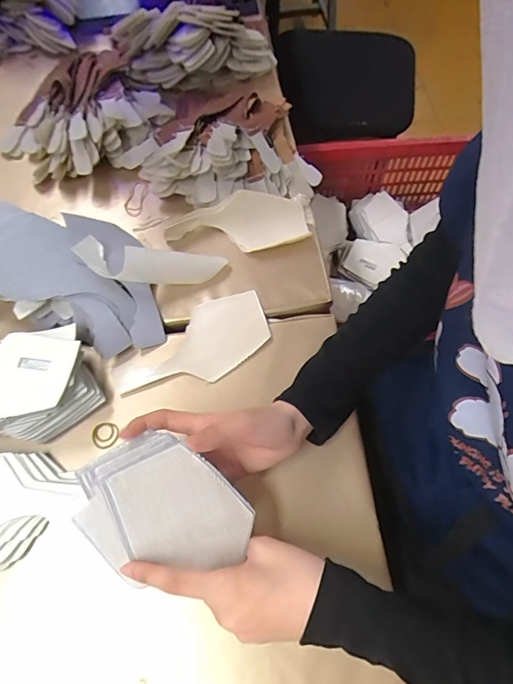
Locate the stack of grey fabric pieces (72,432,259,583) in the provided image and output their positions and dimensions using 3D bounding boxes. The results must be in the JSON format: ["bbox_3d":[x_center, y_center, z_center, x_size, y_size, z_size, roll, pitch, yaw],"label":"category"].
[{"bbox_3d":[-0.077,0.135,0.345,0.129,0.030,0.096,44,77,-3],"label":"stack of grey fabric pieces"}]

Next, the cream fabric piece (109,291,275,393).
[{"bbox_3d":[-0.069,0.009,0.480,0.182,0.007,0.082,-33,73,-12],"label":"cream fabric piece"}]

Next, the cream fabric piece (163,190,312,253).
[{"bbox_3d":[-0.023,-0.151,0.523,0.170,0.033,0.067,-1,66,0],"label":"cream fabric piece"}]

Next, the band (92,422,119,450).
[{"bbox_3d":[-0.159,0.098,0.445,0.029,0.005,0.028,0,66,1],"label":"band"}]

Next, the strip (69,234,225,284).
[{"bbox_3d":[-0.118,-0.092,0.486,0.165,0.031,0.046,2,64,-20],"label":"strip"}]

